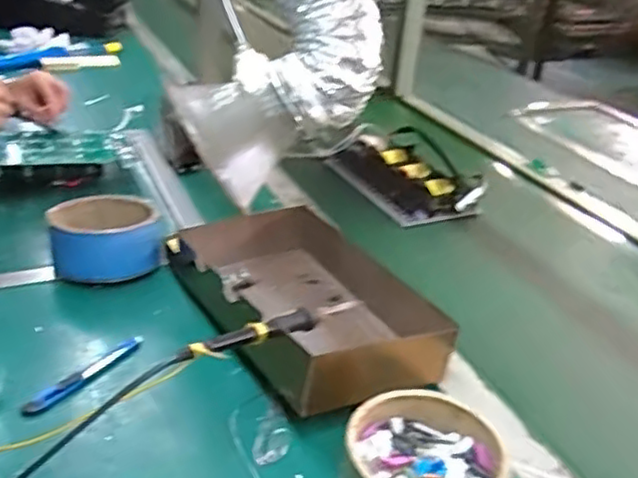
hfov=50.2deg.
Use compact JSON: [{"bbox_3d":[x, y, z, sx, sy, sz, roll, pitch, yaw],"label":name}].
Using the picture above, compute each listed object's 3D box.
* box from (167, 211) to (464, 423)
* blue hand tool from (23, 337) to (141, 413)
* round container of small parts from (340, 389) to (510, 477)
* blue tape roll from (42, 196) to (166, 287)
[{"bbox_3d":[-0.016,0.064,0.686,0.169,0.078,0.308,-12,33,-29],"label":"box"},{"bbox_3d":[-0.210,0.123,0.620,0.014,0.014,0.123,22,33,30],"label":"blue hand tool"},{"bbox_3d":[0.079,0.176,0.520,0.116,0.050,0.113,4,28,-2],"label":"round container of small parts"},{"bbox_3d":[-0.248,0.000,0.790,0.120,0.068,0.119,-8,31,-22],"label":"blue tape roll"}]

